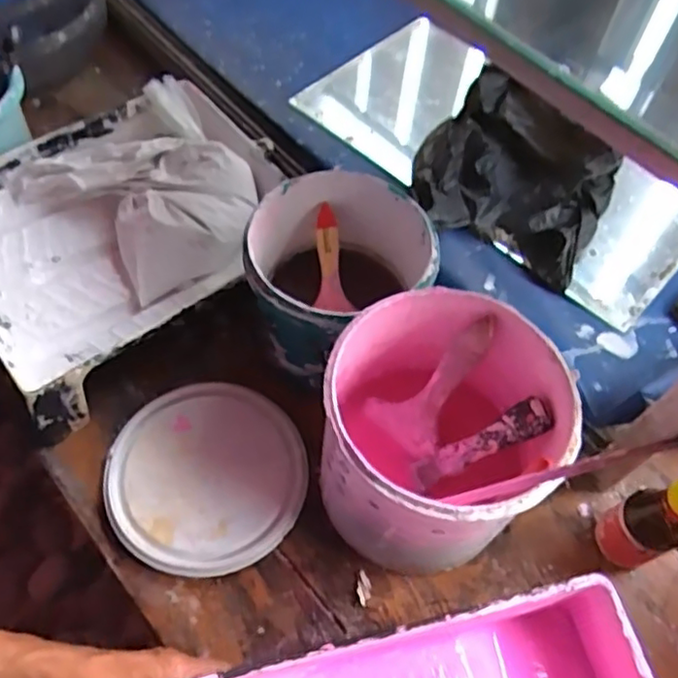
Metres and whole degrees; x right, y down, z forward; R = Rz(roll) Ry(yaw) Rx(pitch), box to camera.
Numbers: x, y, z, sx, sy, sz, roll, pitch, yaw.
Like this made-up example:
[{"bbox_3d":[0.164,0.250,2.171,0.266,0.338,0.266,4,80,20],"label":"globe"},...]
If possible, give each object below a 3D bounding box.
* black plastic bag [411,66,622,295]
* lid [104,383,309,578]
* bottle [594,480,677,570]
[{"bbox_3d":[0.195,-0.183,0.725,0.202,0.074,0.197,25,61,13],"label":"black plastic bag"},{"bbox_3d":[-0.120,0.123,0.602,0.173,0.026,0.177,1,58,-1],"label":"lid"},{"bbox_3d":[0.258,0.154,0.543,0.043,0.145,0.042,1,58,-1],"label":"bottle"}]

